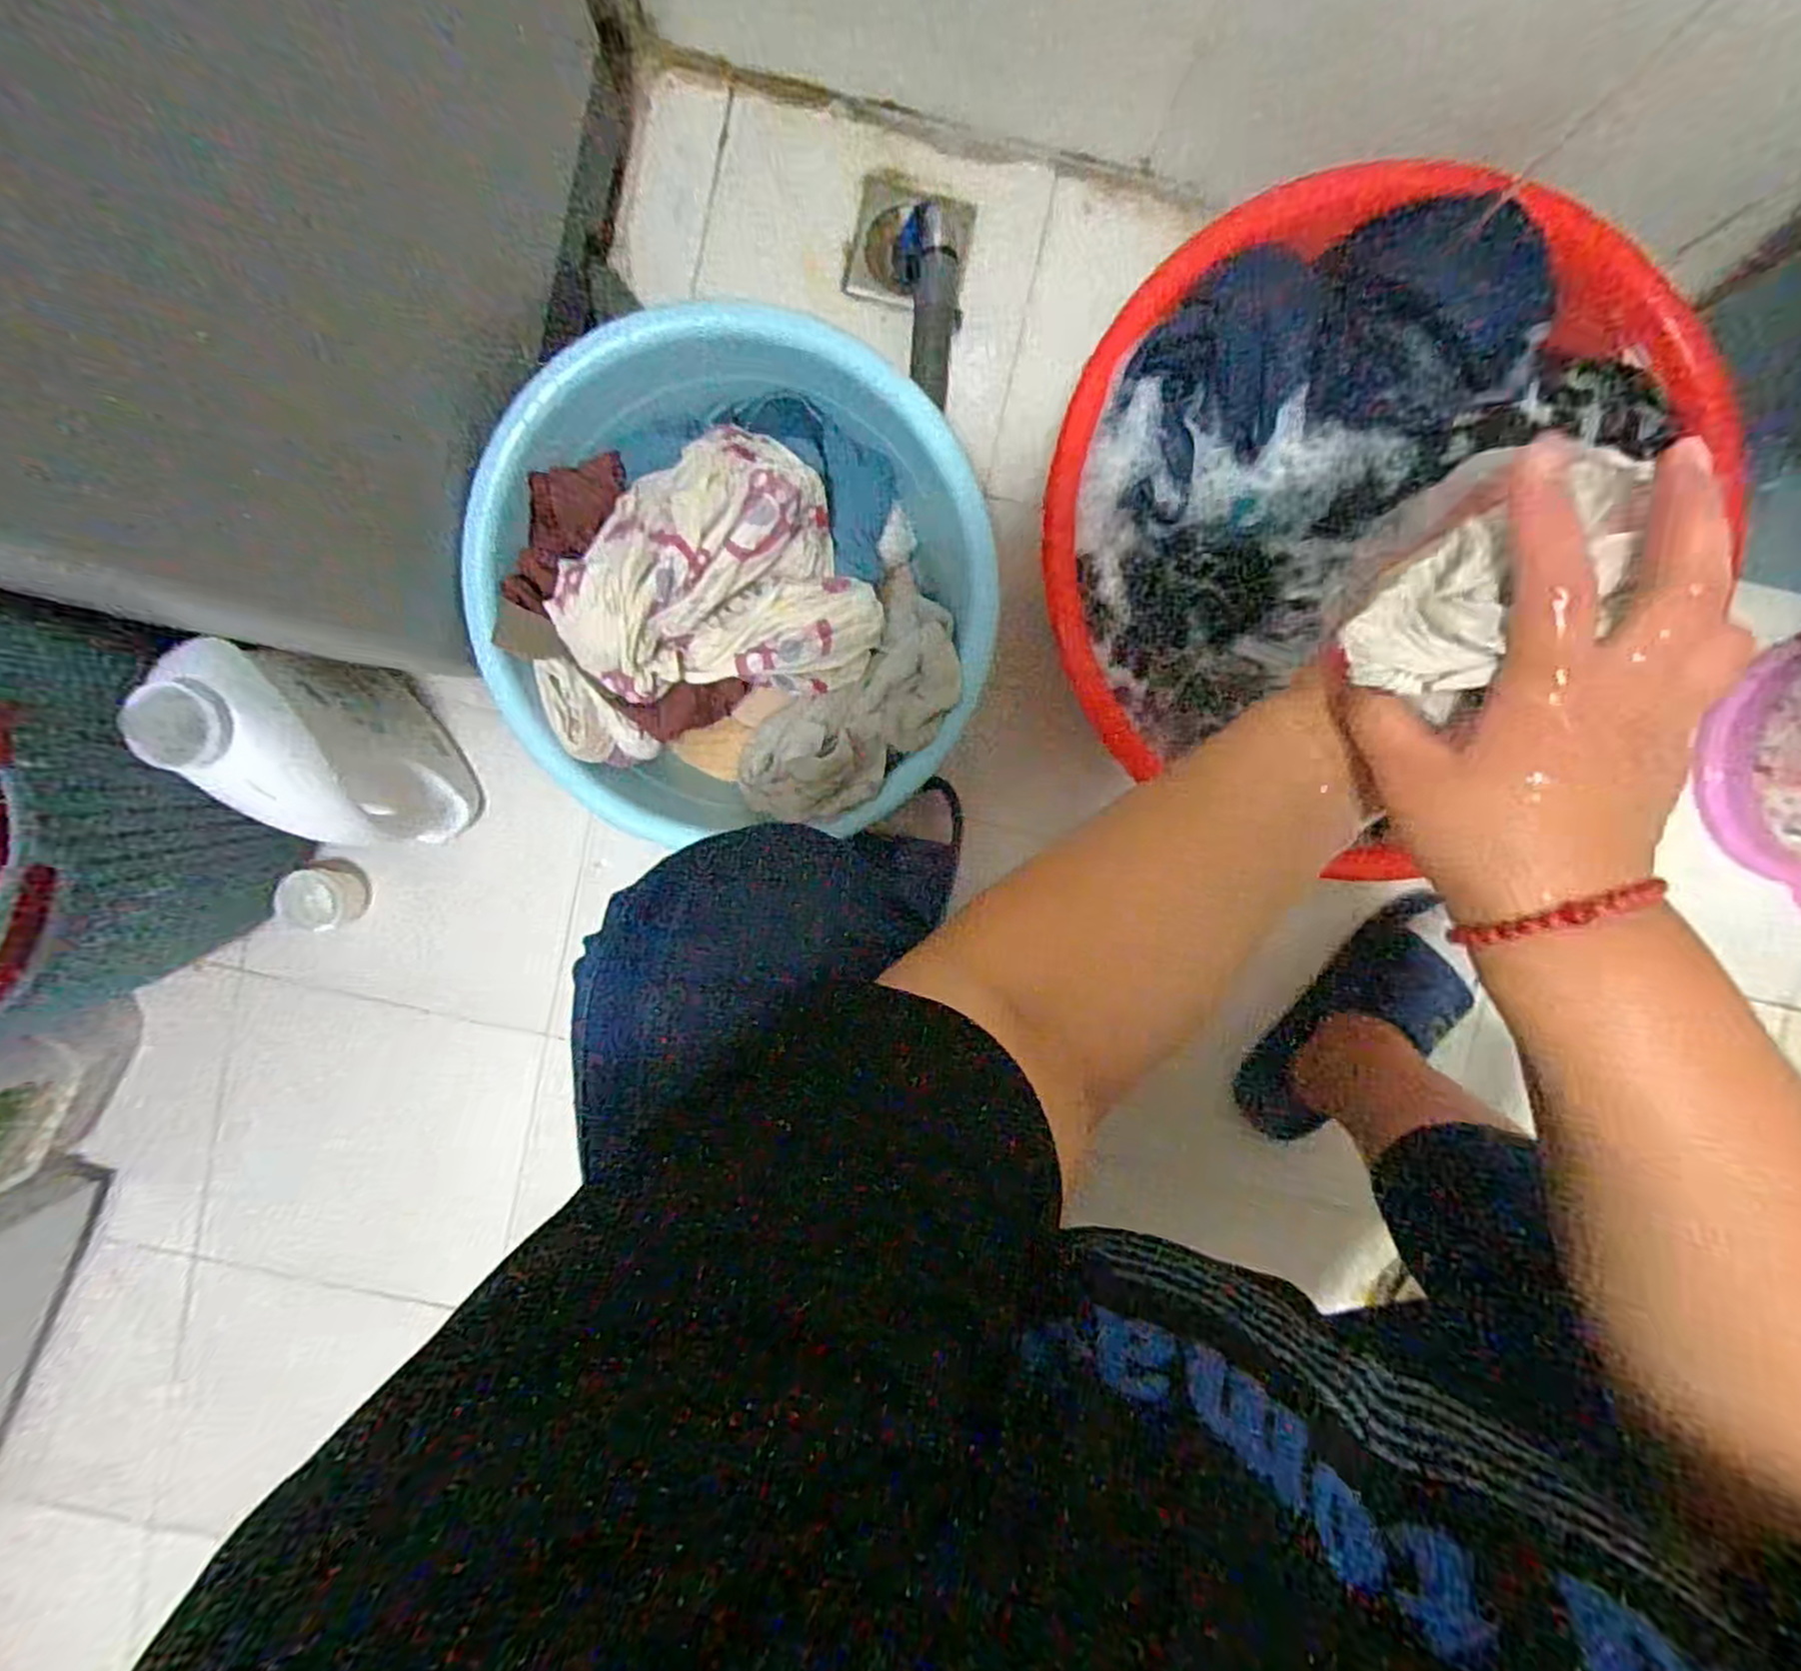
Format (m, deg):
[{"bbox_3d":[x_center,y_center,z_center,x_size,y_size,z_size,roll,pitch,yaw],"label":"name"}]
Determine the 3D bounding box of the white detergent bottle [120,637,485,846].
[{"bbox_3d":[-0.464,-0.063,0.607,0.130,0.252,0.100,-44,73,3],"label":"white detergent bottle"}]

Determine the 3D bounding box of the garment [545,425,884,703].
[{"bbox_3d":[-0.133,-0.172,0.534,0.204,0.079,0.186,-28,94,2],"label":"garment"}]

